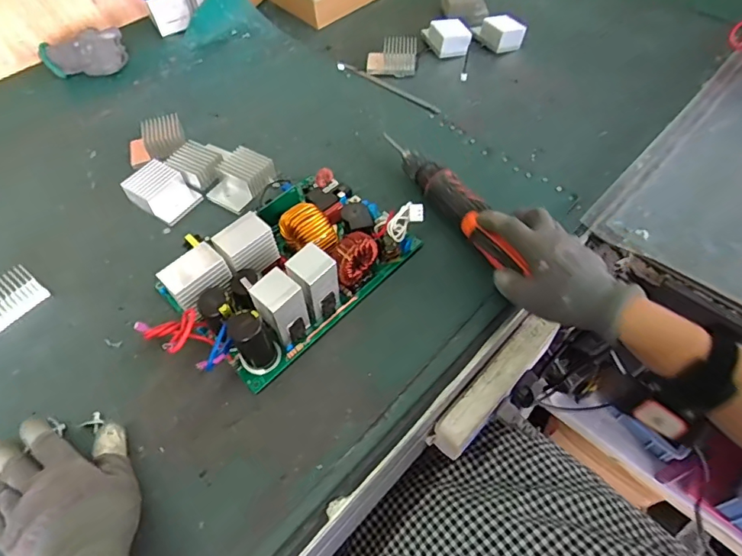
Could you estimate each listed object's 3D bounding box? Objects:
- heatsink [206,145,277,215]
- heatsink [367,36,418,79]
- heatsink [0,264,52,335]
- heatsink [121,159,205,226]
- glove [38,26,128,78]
[{"bbox_3d":[-0.151,-0.115,0.558,0.055,0.025,0.072,27,60,19],"label":"heatsink"},{"bbox_3d":[0.030,-0.319,0.693,0.069,0.027,0.058,2,55,3],"label":"heatsink"},{"bbox_3d":[-0.354,0.025,0.466,0.026,0.037,0.068,30,61,21],"label":"heatsink"},{"bbox_3d":[-0.244,-0.100,0.560,0.071,0.028,0.057,33,62,22],"label":"heatsink"},{"bbox_3d":[-0.420,-0.326,0.709,0.116,0.044,0.069,-25,58,-15],"label":"glove"}]

